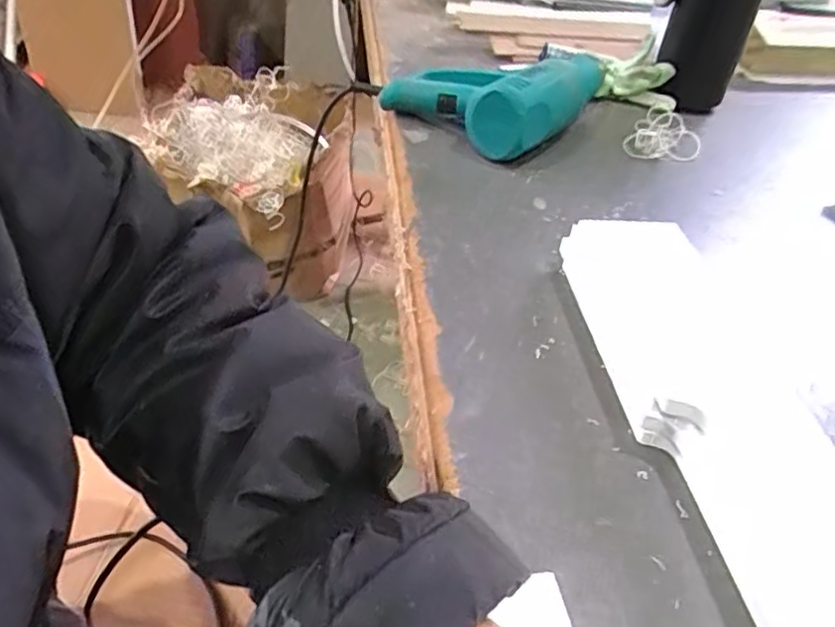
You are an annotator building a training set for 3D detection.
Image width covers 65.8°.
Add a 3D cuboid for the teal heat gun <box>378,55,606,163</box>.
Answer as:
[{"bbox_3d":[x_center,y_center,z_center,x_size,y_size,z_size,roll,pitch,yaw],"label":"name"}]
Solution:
[{"bbox_3d":[0.101,-0.278,0.787,0.177,0.096,0.255,28,44,23],"label":"teal heat gun"}]

